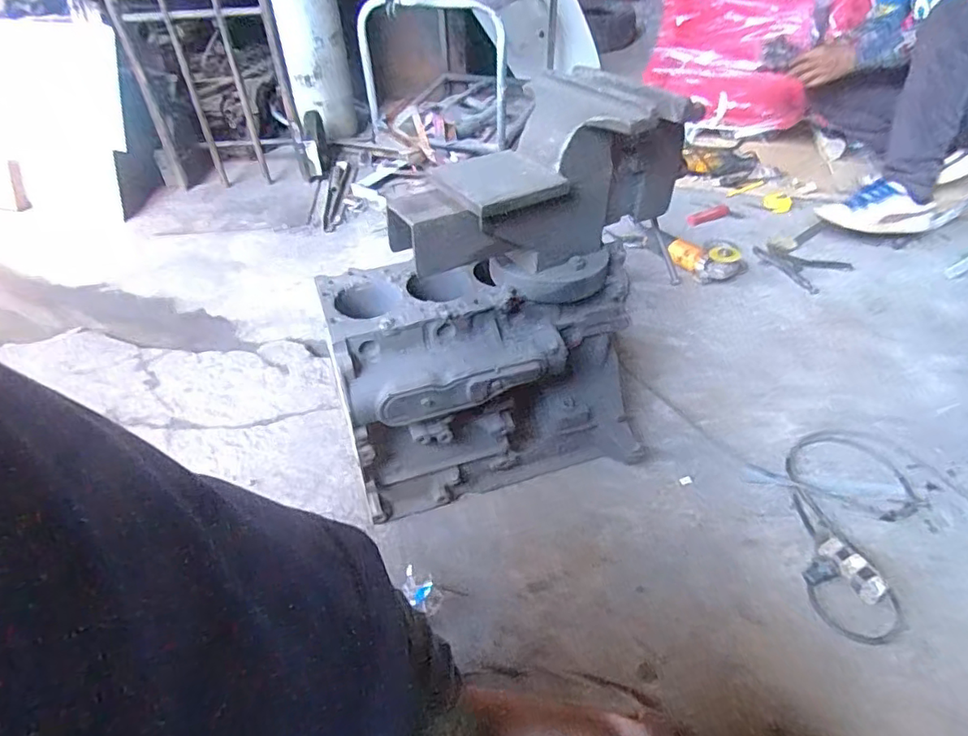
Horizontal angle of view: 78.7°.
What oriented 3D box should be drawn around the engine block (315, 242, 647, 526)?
[{"bbox_3d":[0.011,0.008,0.925,0.442,0.356,0.215,-10,41,-10],"label":"engine block"}]

